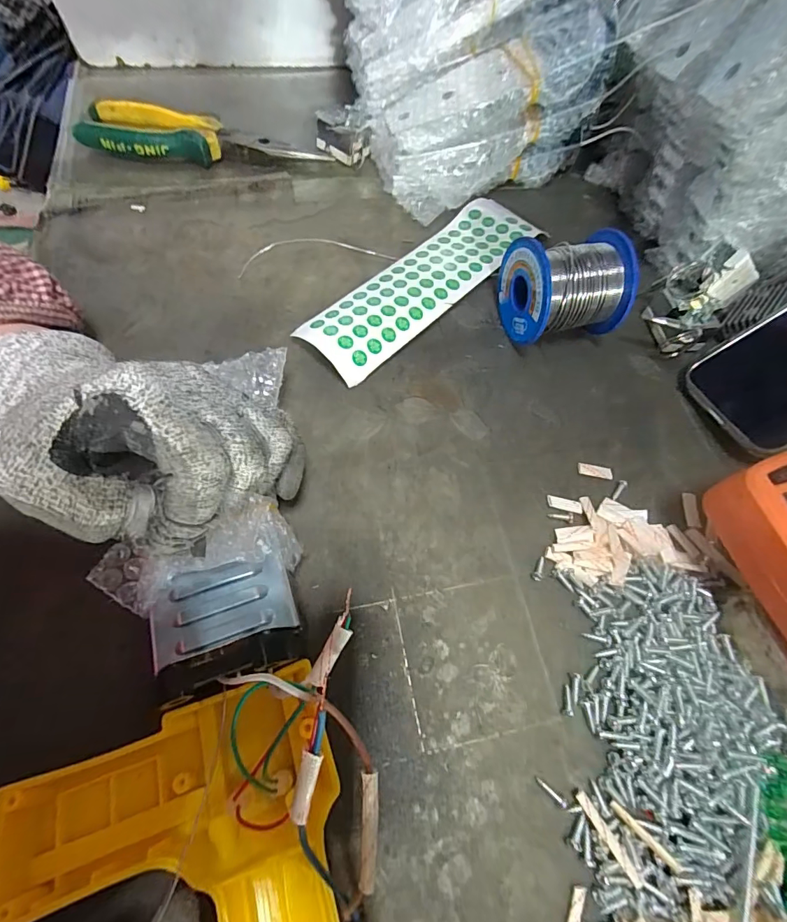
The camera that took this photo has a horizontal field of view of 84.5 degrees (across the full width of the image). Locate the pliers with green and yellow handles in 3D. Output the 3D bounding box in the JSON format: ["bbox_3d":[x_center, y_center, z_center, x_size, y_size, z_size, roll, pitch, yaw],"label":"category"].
[{"bbox_3d":[-0.156,-0.260,0.353,0.192,0.021,0.042,7,65,0],"label":"pliers with green and yellow handles"}]

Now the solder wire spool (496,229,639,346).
[{"bbox_3d":[0.115,-0.112,0.288,0.076,0.056,0.066,-9,66,-8],"label":"solder wire spool"}]

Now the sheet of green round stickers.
[{"bbox_3d":[0.024,-0.130,0.307,0.201,0.016,0.060,-40,73,-19],"label":"sheet of green round stickers"}]

